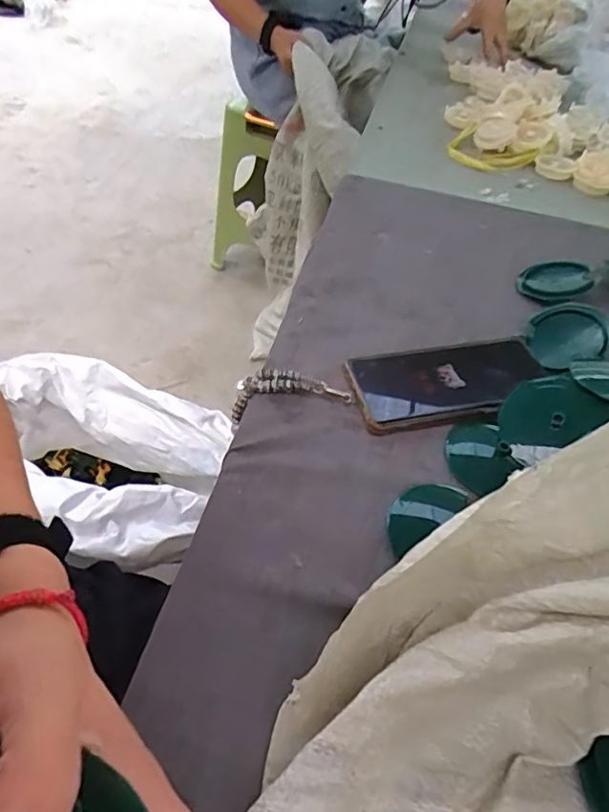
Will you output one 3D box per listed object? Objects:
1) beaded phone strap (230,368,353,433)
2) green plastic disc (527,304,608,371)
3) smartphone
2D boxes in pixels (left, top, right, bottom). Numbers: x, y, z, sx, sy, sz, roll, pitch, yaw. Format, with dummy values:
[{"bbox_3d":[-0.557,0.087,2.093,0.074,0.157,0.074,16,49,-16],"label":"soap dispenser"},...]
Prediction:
[{"bbox_3d":[-0.014,-0.010,0.434,0.095,0.035,0.028,-8,48,8],"label":"beaded phone strap"},{"bbox_3d":[0.225,-0.060,0.480,0.071,0.007,0.075,-40,36,-11],"label":"green plastic disc"},{"bbox_3d":[0.119,-0.021,0.444,0.165,0.012,0.074,-8,49,-14],"label":"smartphone"}]

